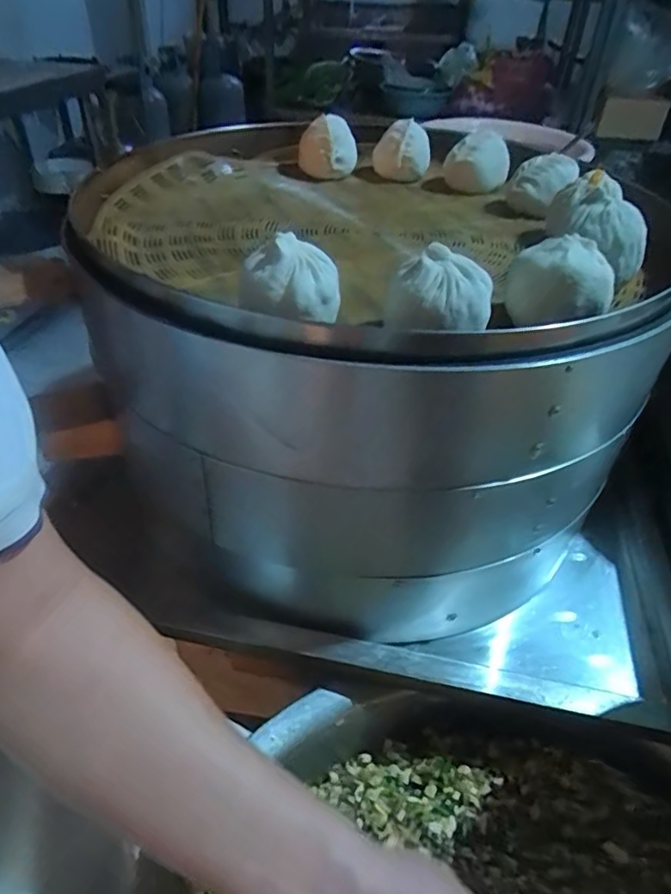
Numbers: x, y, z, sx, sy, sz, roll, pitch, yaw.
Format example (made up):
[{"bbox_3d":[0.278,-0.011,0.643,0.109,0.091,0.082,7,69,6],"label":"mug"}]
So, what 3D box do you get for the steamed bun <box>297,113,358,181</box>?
[{"bbox_3d":[-0.008,-0.331,0.620,0.065,0.053,0.054,1,40,-2],"label":"steamed bun"}]

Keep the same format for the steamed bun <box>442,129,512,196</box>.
[{"bbox_3d":[0.158,-0.314,0.618,0.076,0.048,0.074,11,41,9],"label":"steamed bun"}]

